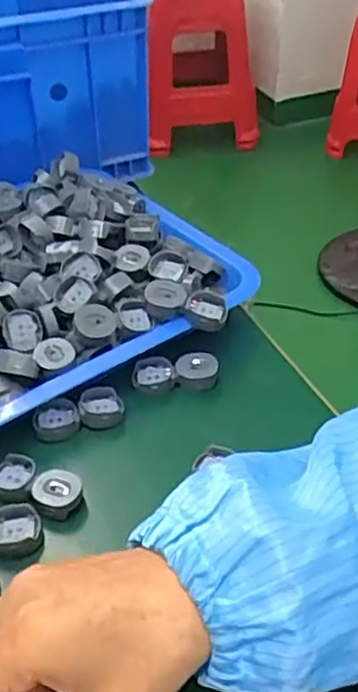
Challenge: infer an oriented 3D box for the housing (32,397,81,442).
[{"bbox_3d":[-0.079,0.047,0.447,0.029,0.016,0.024,-10,41,-10],"label":"housing"}]

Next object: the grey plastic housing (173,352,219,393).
[{"bbox_3d":[0.012,0.018,0.478,0.029,0.015,0.023,0,40,1],"label":"grey plastic housing"}]

